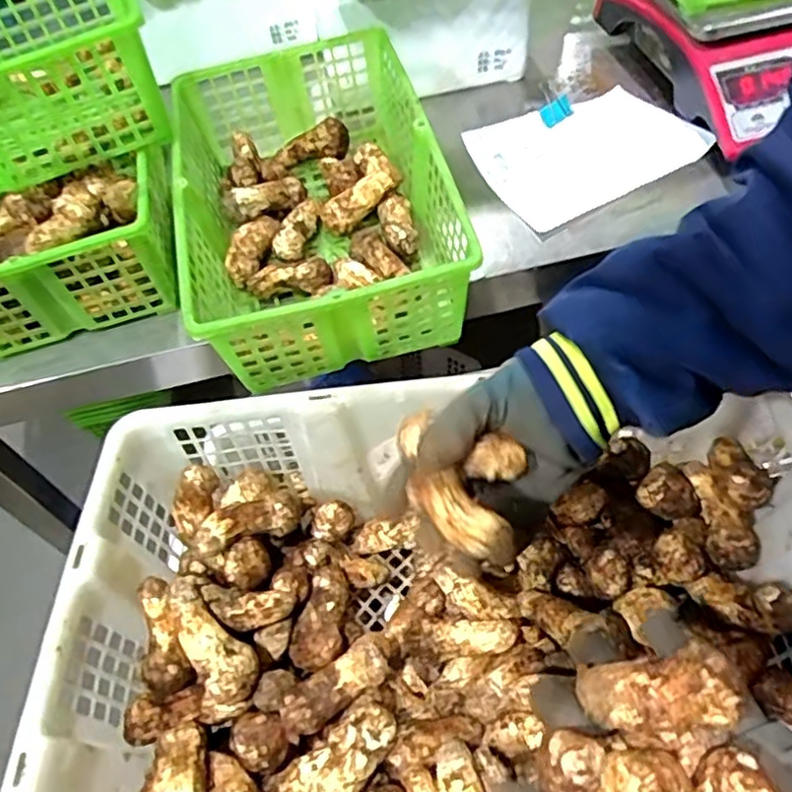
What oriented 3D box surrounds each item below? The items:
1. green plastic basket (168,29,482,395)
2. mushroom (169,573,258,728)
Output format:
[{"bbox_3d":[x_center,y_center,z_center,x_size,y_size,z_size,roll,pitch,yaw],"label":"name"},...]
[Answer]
[{"bbox_3d":[-0.073,-0.174,0.591,0.217,0.108,0.343,-14,53,-2],"label":"green plastic basket"},{"bbox_3d":[-0.126,0.166,0.449,0.044,0.051,0.092,-25,75,-19],"label":"mushroom"}]

